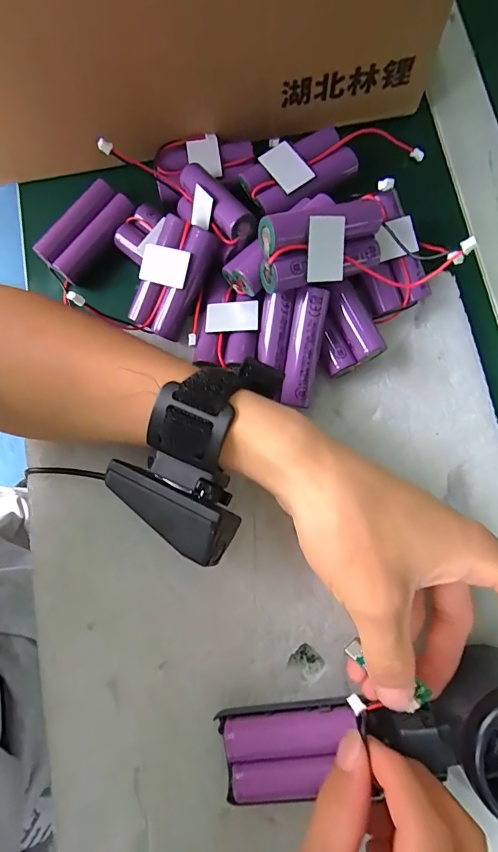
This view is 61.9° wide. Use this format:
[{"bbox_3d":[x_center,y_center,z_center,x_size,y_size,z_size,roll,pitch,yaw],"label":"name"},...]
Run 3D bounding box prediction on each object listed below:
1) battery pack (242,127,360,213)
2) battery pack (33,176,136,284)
[{"bbox_3d":[0.031,-0.155,0.249,0.068,0.015,0.035,-29,81,-4],"label":"battery pack"},{"bbox_3d":[-0.107,-0.128,0.274,0.033,0.015,0.063,43,83,8],"label":"battery pack"}]

